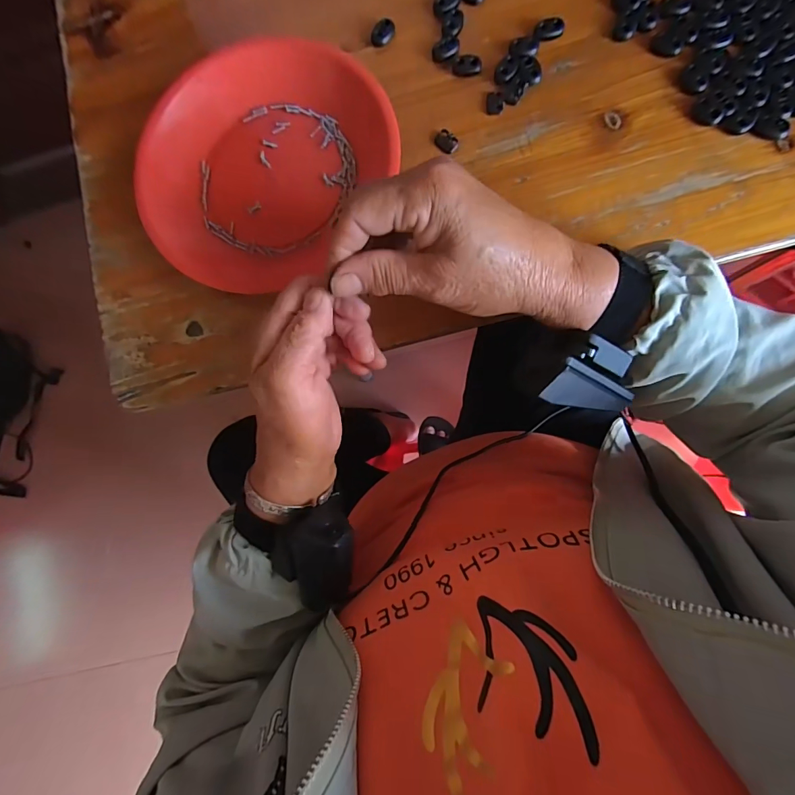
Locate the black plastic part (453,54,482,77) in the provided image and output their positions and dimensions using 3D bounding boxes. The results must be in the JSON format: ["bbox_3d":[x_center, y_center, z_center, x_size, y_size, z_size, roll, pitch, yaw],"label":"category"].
[{"bbox_3d":[0.053,-0.253,0.314,0.022,0.007,0.011,10,86,7],"label":"black plastic part"}]

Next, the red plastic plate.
[{"bbox_3d":[-0.103,-0.176,0.313,0.173,0.030,0.185,-1,85,6],"label":"red plastic plate"}]

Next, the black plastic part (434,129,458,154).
[{"bbox_3d":[0.037,-0.194,0.313,0.019,0.005,0.013,42,90,8],"label":"black plastic part"}]

